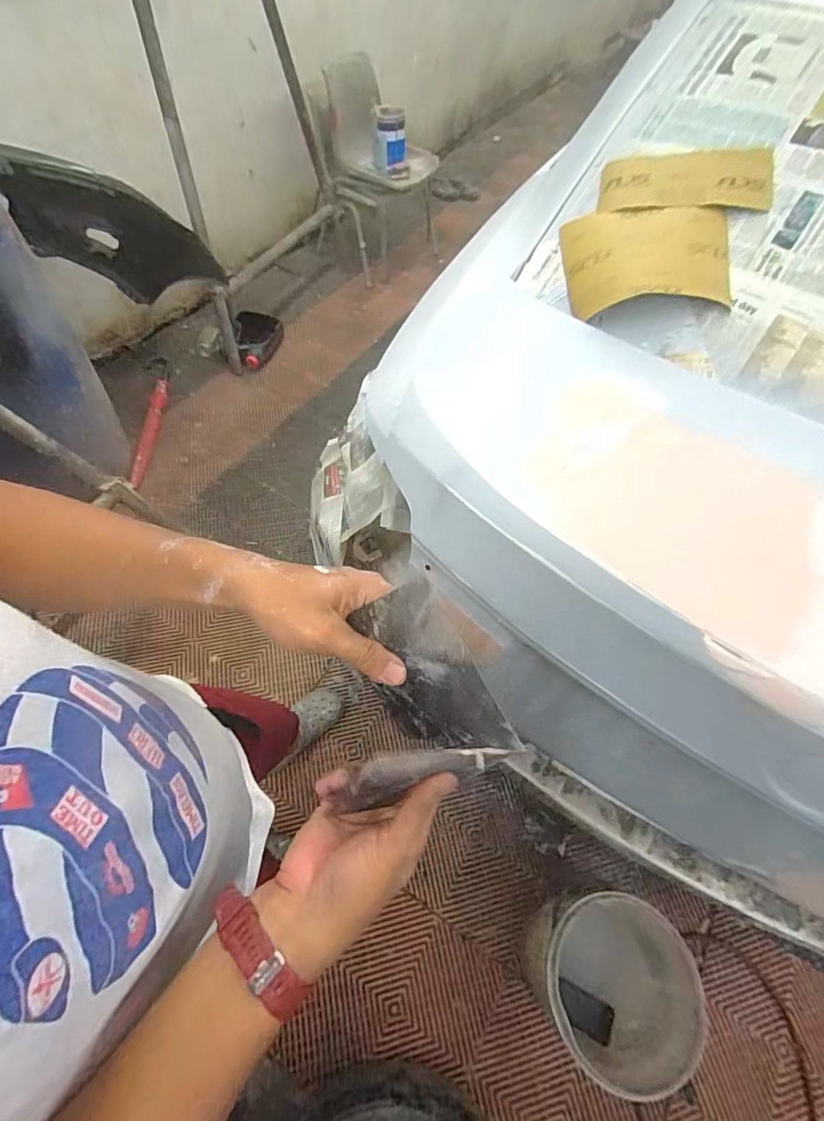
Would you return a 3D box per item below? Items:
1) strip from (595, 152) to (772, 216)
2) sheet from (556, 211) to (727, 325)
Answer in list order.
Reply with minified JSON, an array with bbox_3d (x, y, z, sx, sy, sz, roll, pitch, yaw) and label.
[{"bbox_3d":[0.392,-0.546,0.691,0.227,0.018,0.107,8,75,11],"label":"strip"},{"bbox_3d":[0.323,-0.422,0.668,0.198,0.081,0.173,6,59,-2],"label":"sheet"}]

